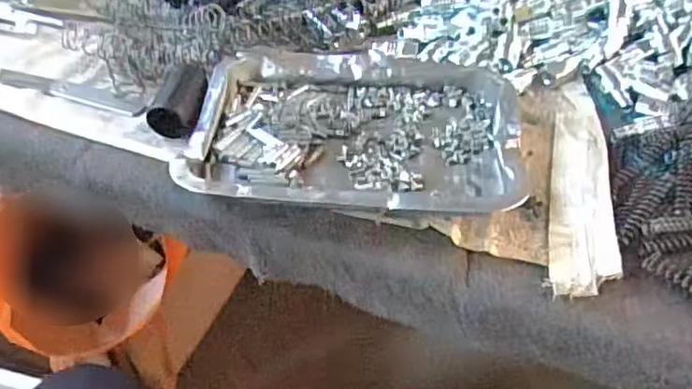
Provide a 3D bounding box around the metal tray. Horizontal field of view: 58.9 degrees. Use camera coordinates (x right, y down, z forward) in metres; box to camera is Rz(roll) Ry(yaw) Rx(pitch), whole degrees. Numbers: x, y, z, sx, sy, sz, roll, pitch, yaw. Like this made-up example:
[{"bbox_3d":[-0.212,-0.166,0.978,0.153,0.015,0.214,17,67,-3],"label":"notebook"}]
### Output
[{"bbox_3d":[0.010,-0.056,0.484,0.247,0.032,0.189,5,47,3],"label":"metal tray"}]

